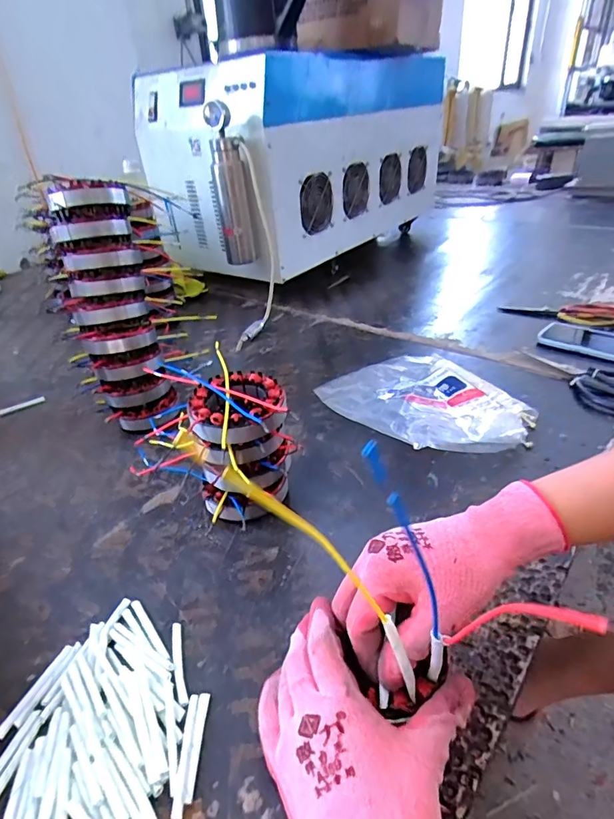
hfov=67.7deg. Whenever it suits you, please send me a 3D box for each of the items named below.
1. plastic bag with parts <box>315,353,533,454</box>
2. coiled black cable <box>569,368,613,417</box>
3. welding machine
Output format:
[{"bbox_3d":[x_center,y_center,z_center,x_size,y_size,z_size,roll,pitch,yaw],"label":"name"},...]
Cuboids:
[{"bbox_3d":[0.151,-0.025,0.586,0.201,0.055,0.252,-18,34,-19],"label":"plastic bag with parts"},{"bbox_3d":[0.392,-0.024,0.582,0.096,0.009,0.102,-4,32,3],"label":"coiled black cable"},{"bbox_3d":[0.019,-0.633,1.163,0.413,0.370,0.832,20,40,32],"label":"welding machine"}]

